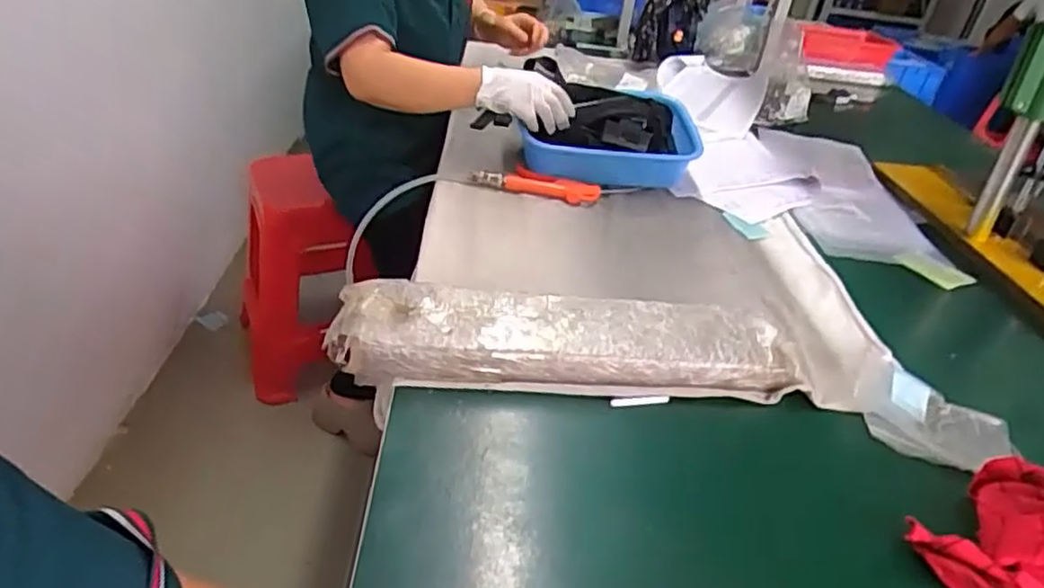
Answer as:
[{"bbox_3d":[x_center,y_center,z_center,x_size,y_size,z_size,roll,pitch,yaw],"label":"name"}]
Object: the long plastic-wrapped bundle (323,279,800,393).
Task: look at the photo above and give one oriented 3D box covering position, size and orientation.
[{"bbox_3d":[0.042,0.046,0.674,0.441,0.059,0.103,2,32,-10],"label":"long plastic-wrapped bundle"}]

